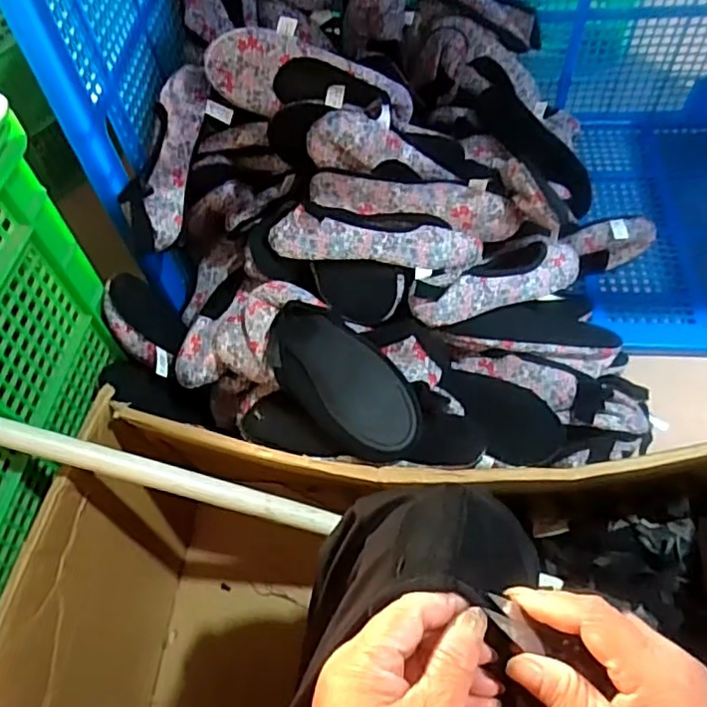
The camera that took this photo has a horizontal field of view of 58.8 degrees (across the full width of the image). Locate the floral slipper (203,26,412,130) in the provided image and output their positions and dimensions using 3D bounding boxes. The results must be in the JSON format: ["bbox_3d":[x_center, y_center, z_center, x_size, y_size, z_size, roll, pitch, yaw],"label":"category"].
[{"bbox_3d":[-0.046,-0.327,0.758,0.252,0.085,0.039,6,57,-14],"label":"floral slipper"}]

